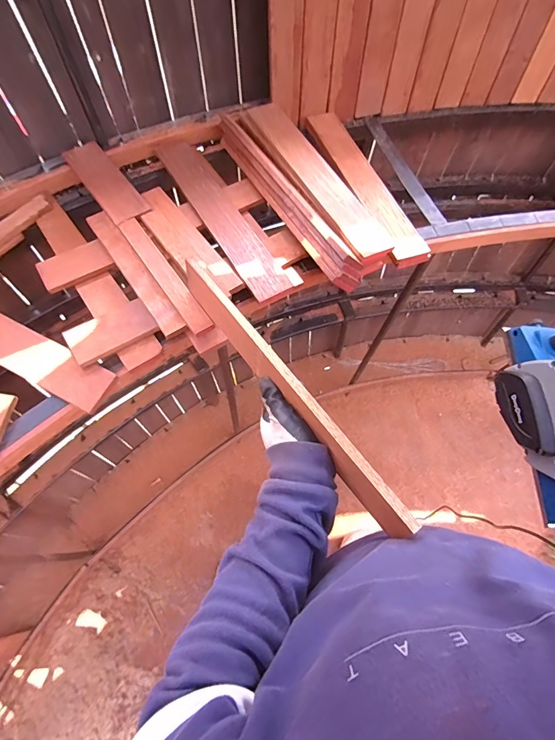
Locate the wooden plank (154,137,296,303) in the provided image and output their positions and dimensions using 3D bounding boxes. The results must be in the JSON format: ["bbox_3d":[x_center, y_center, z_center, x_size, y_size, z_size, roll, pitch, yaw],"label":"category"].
[{"bbox_3d":[-0.104,-0.278,0.666,0.066,0.013,0.409,-28,70,-15],"label":"wooden plank"}]

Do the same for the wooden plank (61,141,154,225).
[{"bbox_3d":[-0.301,-0.331,0.662,0.067,0.009,0.213,-33,71,-16],"label":"wooden plank"}]

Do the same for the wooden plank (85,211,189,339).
[{"bbox_3d":[-0.224,-0.159,0.590,0.035,0.018,0.278,-32,71,-16],"label":"wooden plank"}]

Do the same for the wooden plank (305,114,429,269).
[{"bbox_3d":[0.164,-0.370,0.733,0.066,0.022,0.416,-17,67,-11],"label":"wooden plank"}]

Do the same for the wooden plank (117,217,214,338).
[{"bbox_3d":[-0.174,-0.149,0.579,0.031,0.008,0.247,-32,71,-16],"label":"wooden plank"}]

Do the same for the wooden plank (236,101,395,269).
[{"bbox_3d":[0.064,-0.358,0.694,0.081,0.025,0.429,-27,70,-14],"label":"wooden plank"}]

